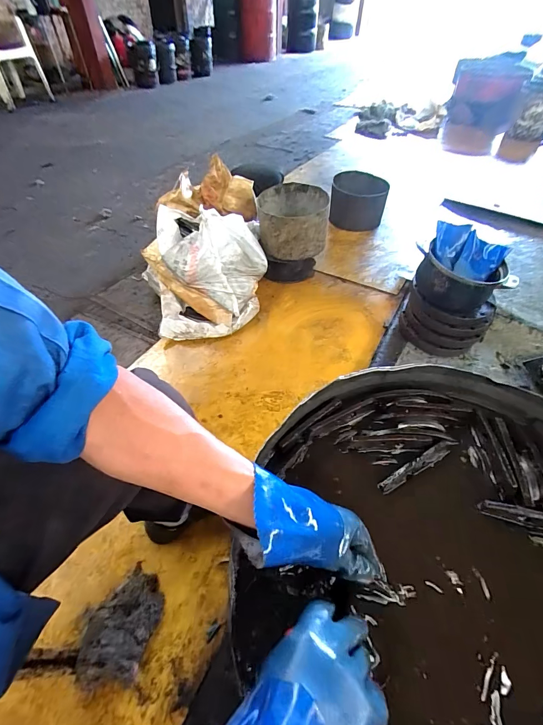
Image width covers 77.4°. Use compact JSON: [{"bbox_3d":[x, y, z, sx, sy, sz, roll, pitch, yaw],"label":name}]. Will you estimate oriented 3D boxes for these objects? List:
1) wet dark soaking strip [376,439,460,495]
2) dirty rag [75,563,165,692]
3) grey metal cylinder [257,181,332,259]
[{"bbox_3d":[0.231,0.157,0.525,0.156,0.016,0.021,-23,53,-20],"label":"wet dark soaking strip"},{"bbox_3d":[-0.289,0.505,0.658,0.116,0.065,0.195,7,48,9],"label":"dirty rag"},{"bbox_3d":[0.085,-0.579,1.413,0.281,0.192,0.278,3,49,2],"label":"grey metal cylinder"}]

